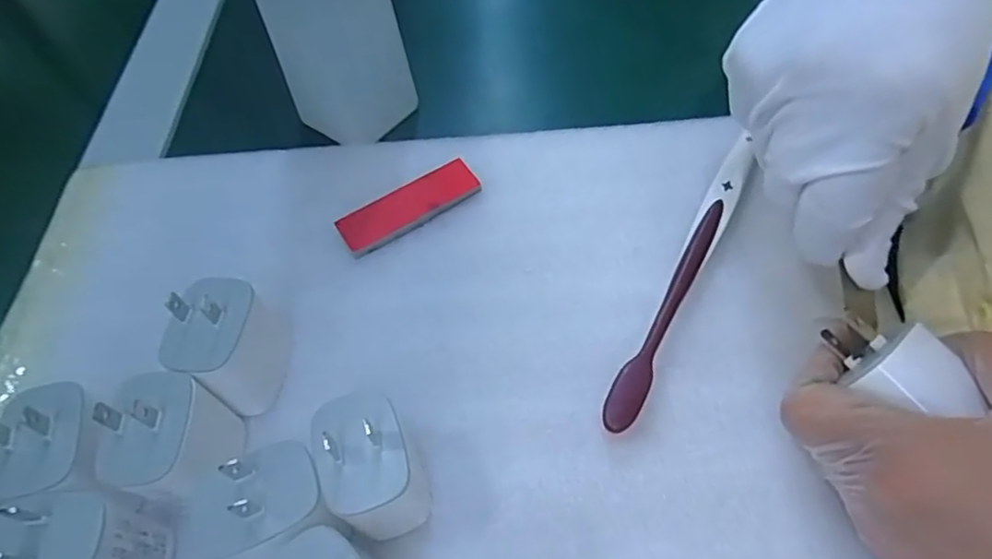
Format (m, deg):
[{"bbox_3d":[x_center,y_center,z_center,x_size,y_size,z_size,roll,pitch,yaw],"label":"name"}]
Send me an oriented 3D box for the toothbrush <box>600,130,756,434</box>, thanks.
[{"bbox_3d":[0.087,-0.003,0.279,0.014,0.015,0.167,25,63,19],"label":"toothbrush"}]

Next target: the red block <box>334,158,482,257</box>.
[{"bbox_3d":[-0.045,-0.038,0.315,0.074,0.006,0.025,-29,60,-13],"label":"red block"}]

